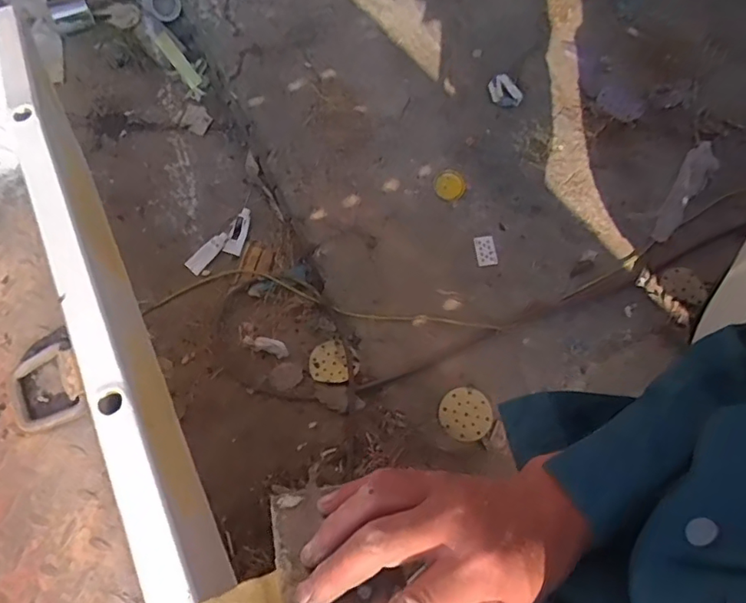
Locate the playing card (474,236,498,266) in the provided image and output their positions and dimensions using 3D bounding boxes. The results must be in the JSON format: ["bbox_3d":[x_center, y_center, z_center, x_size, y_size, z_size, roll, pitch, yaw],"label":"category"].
[{"bbox_3d":[0.326,-0.147,1.549,0.054,0.007,0.088,-11,80,12],"label":"playing card"}]

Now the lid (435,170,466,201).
[{"bbox_3d":[0.232,-0.348,1.590,0.089,0.010,0.093,0,68,1],"label":"lid"}]

